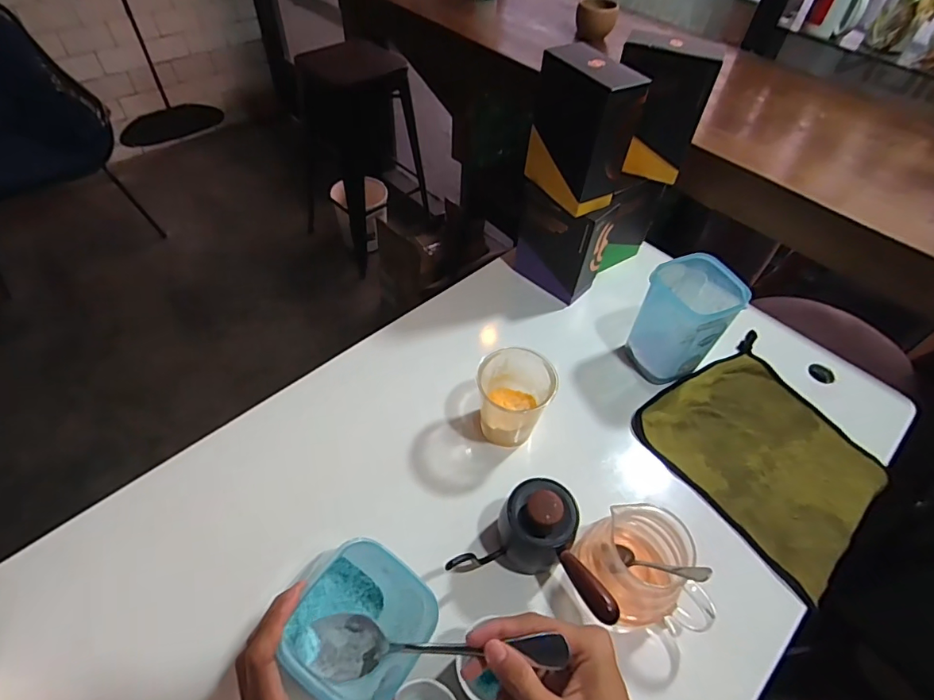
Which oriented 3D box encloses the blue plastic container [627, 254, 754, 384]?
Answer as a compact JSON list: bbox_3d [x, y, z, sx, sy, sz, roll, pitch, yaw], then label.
[{"bbox_3d":[0.281,-0.040,0.654,0.100,0.133,0.105,-36,62,-27],"label":"blue plastic container"}]

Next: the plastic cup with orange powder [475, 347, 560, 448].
[{"bbox_3d":[0.055,0.054,0.588,0.078,0.095,0.094,33,57,20],"label":"plastic cup with orange powder"}]

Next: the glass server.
[{"bbox_3d":[0.164,0.216,0.481,0.104,0.102,0.095,4,52,-2],"label":"glass server"}]

